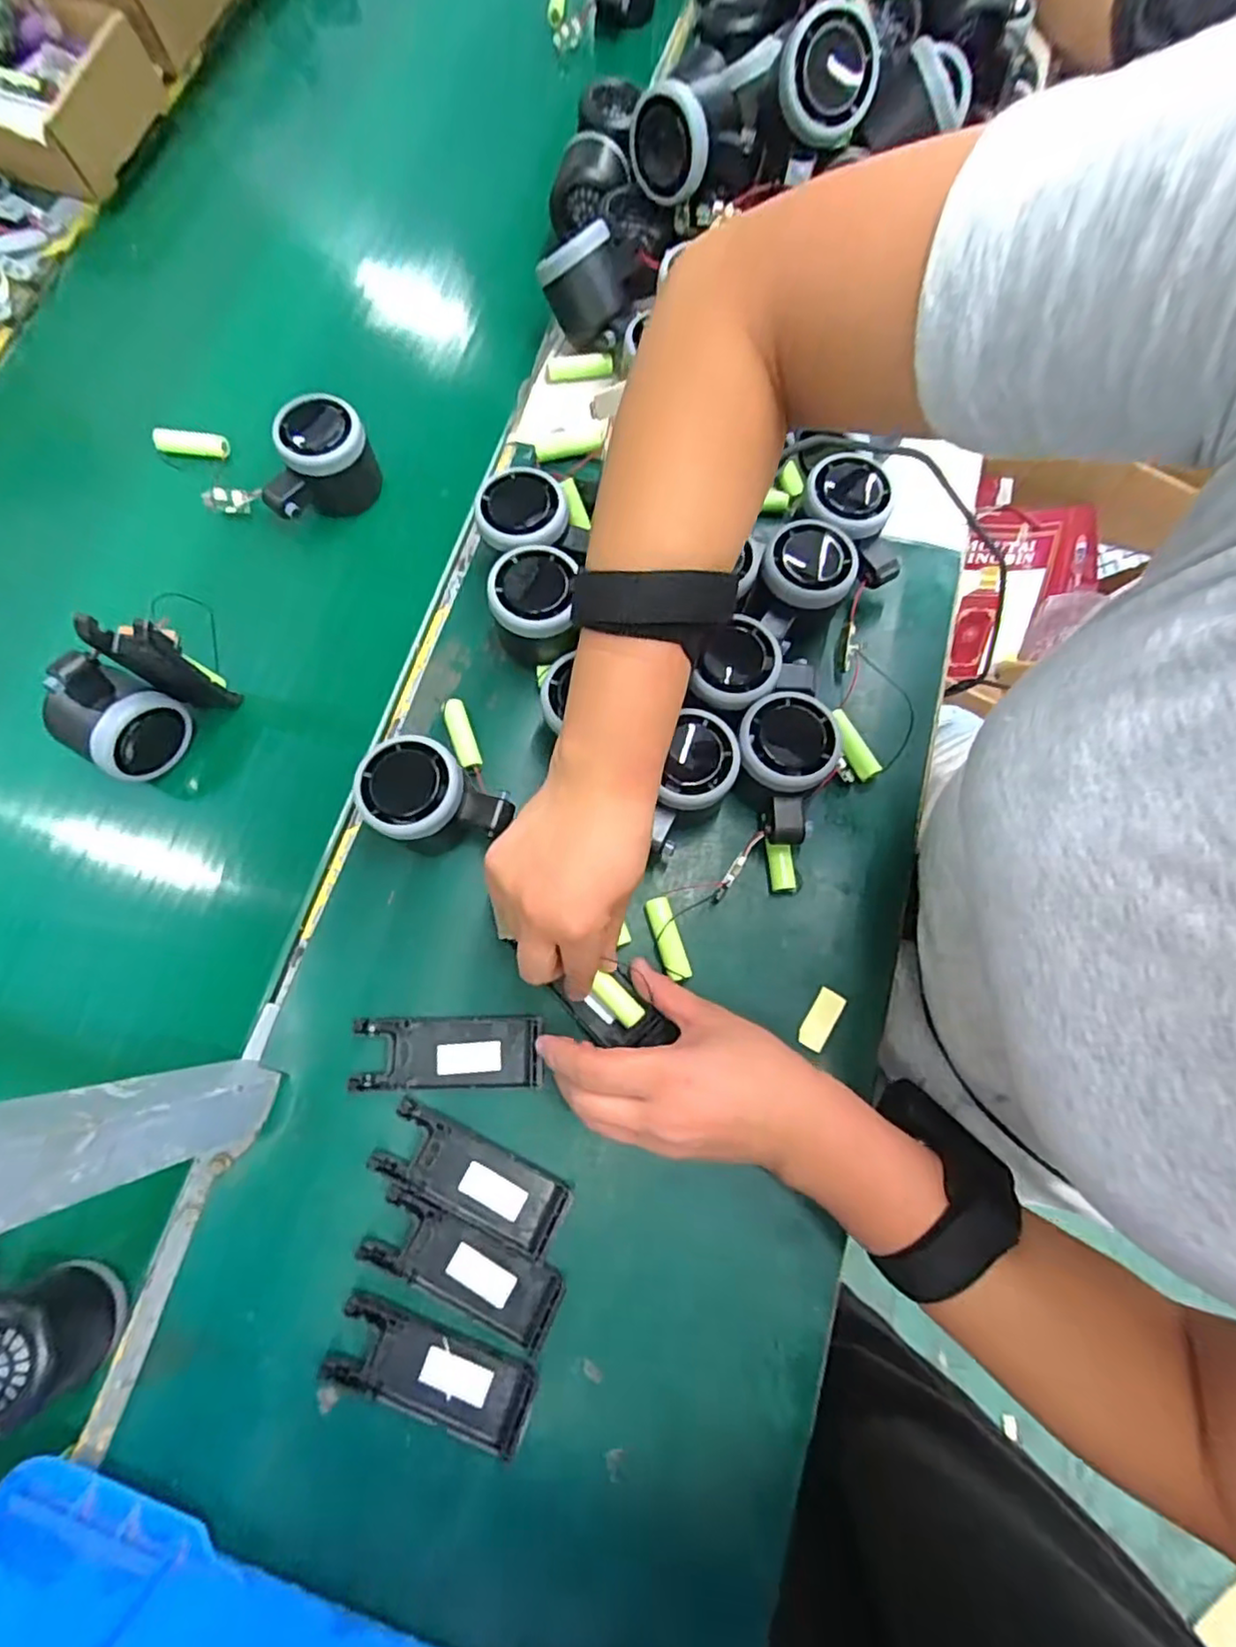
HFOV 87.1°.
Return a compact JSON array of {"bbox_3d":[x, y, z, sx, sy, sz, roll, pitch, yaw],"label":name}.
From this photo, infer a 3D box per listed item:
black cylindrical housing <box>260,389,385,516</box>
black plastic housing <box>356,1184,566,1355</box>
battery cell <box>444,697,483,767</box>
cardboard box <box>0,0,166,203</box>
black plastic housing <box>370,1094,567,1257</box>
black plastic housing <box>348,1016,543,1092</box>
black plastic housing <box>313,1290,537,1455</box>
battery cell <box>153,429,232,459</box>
[{"bbox_3d":[-0.214,-0.253,0.461,0.079,0.062,0.053,-29,78,-8],"label":"black cylindrical housing"},{"bbox_3d":[-0.079,0.229,0.336,0.103,0.007,0.037,27,78,6],"label":"black plastic housing"},{"bbox_3d":[-0.098,-0.056,0.409,0.013,0.014,0.048,-20,78,-5],"label":"battery cell"},{"bbox_3d":[-0.497,-0.609,0.542,0.174,0.058,0.158,14,75,2],"label":"cardboard box"},{"bbox_3d":[-0.077,0.189,0.346,0.102,0.006,0.038,26,78,6],"label":"black plastic housing"},{"bbox_3d":[-0.094,0.129,0.365,0.101,0.012,0.038,0,77,-1],"label":"black plastic housing"},{"bbox_3d":[-0.093,0.275,0.328,0.102,0.008,0.039,20,77,4],"label":"black plastic housing"},{"bbox_3d":[-0.317,-0.282,0.483,0.053,0.014,0.013,4,75,0],"label":"battery cell"}]

